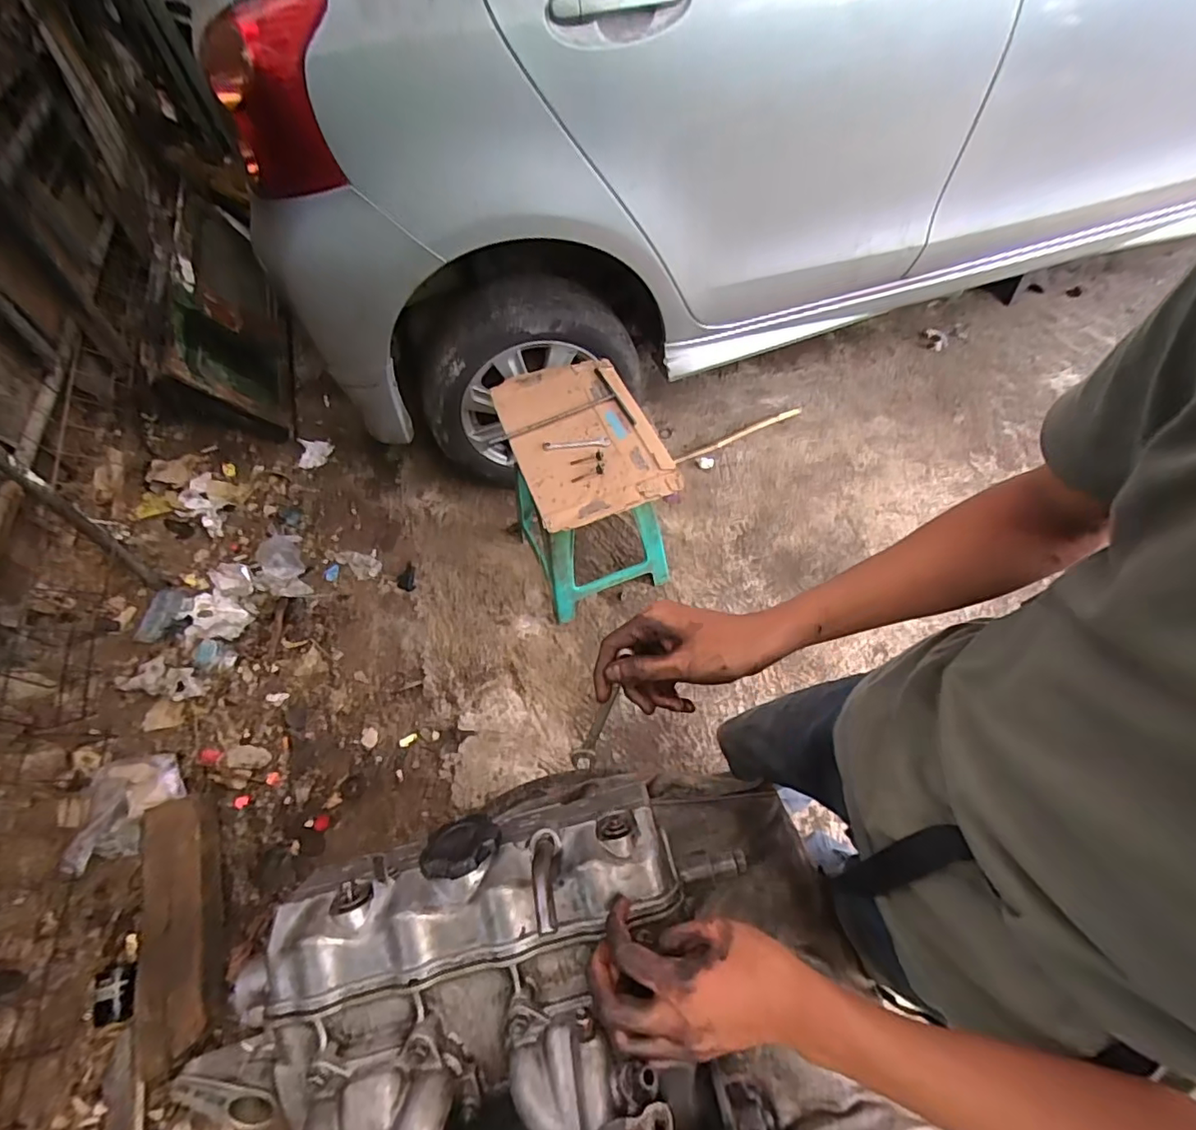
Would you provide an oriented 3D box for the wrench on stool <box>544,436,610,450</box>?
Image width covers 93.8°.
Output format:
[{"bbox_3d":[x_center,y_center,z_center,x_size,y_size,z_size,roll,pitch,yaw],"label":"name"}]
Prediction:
[{"bbox_3d":[-0.045,-0.256,1.177,0.142,0.007,0.029,-3,60,6],"label":"wrench on stool"}]

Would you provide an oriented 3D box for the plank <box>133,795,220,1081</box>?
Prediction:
[{"bbox_3d":[-0.821,0.690,1.085,0.125,0.034,0.437,-9,67,-28],"label":"plank"}]

